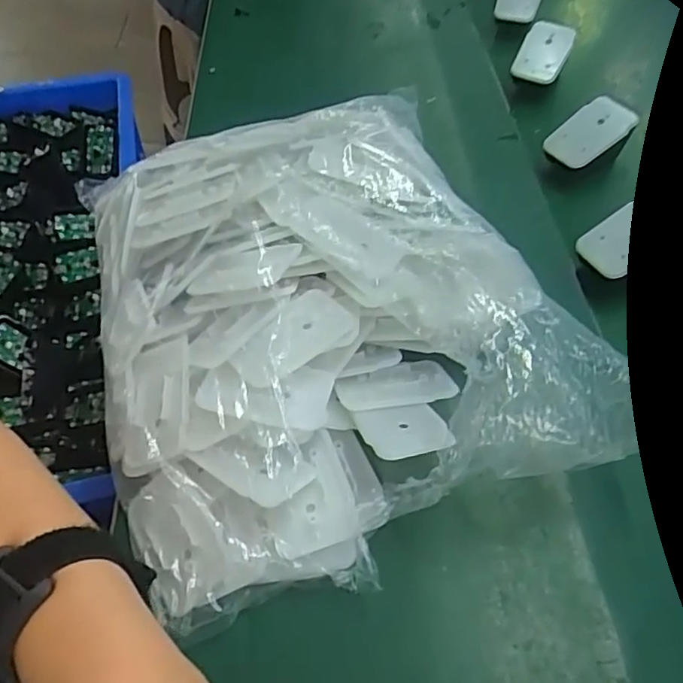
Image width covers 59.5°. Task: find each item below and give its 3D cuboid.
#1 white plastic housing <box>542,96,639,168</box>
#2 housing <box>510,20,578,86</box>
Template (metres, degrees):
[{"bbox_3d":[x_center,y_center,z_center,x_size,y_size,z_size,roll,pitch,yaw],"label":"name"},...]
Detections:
[{"bbox_3d":[0.195,-0.165,0.472,0.065,0.007,0.037,-39,82,12],"label":"white plastic housing"},{"bbox_3d":[0.185,-0.265,0.546,0.043,0.010,0.057,24,87,9],"label":"housing"}]

